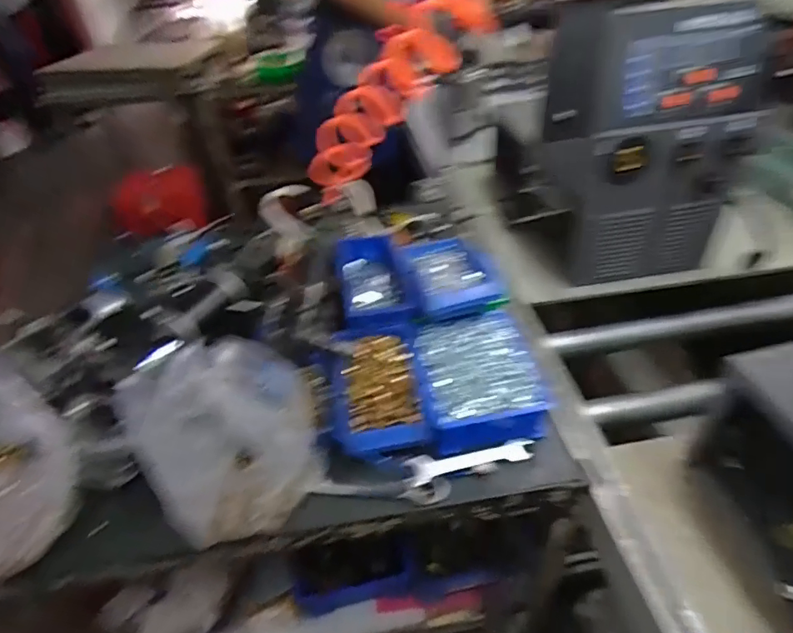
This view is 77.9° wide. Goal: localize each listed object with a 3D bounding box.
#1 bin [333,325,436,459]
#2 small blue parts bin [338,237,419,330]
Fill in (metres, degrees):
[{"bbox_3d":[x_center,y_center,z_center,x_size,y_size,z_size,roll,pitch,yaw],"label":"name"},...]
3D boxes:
[{"bbox_3d":[-0.022,0.094,0.671,0.125,0.063,0.179,-4,40,-1],"label":"bin"},{"bbox_3d":[-0.035,-0.044,0.753,0.101,0.065,0.176,-10,41,-7],"label":"small blue parts bin"}]

